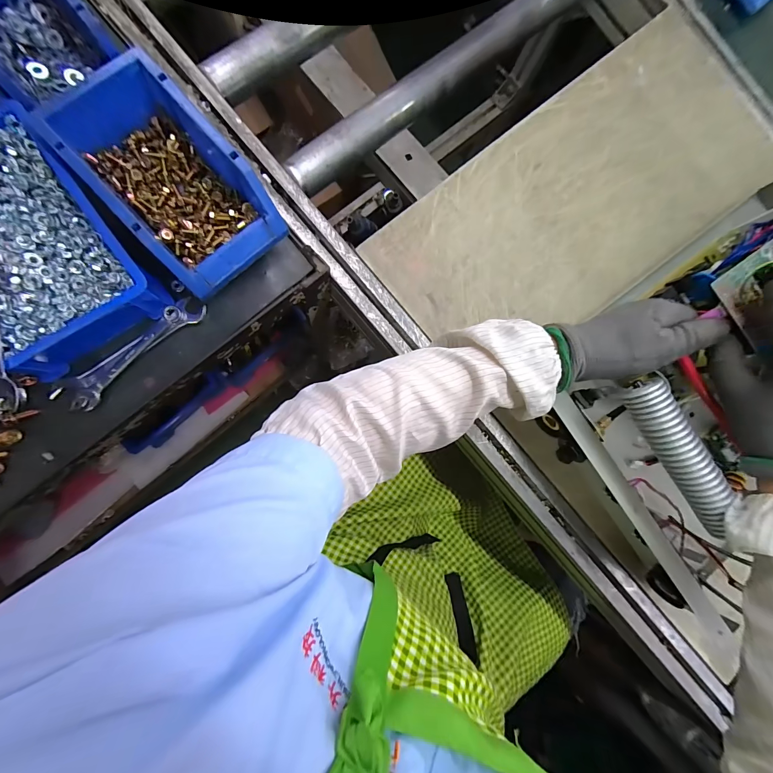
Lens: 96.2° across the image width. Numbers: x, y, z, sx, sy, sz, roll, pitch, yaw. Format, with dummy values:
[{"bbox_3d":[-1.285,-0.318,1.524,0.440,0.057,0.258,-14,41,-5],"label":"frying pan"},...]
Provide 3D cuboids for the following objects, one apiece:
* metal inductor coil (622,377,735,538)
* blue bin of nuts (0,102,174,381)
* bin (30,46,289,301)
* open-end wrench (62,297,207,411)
[{"bbox_3d":[0.235,0.054,0.275,0.024,0.021,0.131,-33,91,-10],"label":"metal inductor coil"},{"bbox_3d":[-0.318,-0.119,0.318,0.146,0.081,0.202,-35,91,-10],"label":"blue bin of nuts"},{"bbox_3d":[-0.201,-0.189,0.332,0.115,0.082,0.183,-44,93,-10],"label":"bin"},{"bbox_3d":[-0.246,-0.034,0.343,0.147,0.010,0.030,-41,92,-10],"label":"open-end wrench"}]

